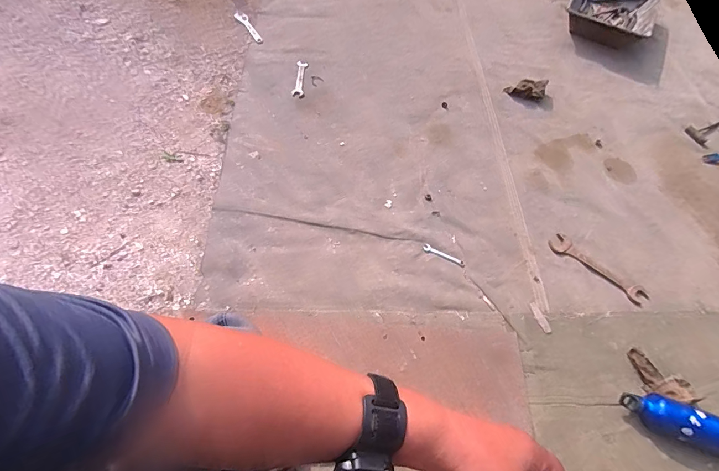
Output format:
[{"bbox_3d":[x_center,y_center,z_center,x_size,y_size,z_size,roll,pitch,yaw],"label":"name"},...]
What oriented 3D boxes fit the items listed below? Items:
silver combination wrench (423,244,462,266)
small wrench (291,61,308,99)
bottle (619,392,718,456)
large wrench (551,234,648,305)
[{"bbox_3d":[0.216,0.049,0.953,0.108,0.004,0.021,23,61,7],"label":"silver combination wrench"},{"bbox_3d":[-0.196,-0.517,1.227,0.038,0.014,0.154,6,60,-3],"label":"small wrench"},{"bbox_3d":[0.674,0.390,0.766,0.243,0.074,0.072,19,60,5],"label":"bottle"},{"bbox_3d":[0.620,0.084,0.967,0.259,0.007,0.058,38,64,15],"label":"large wrench"}]

